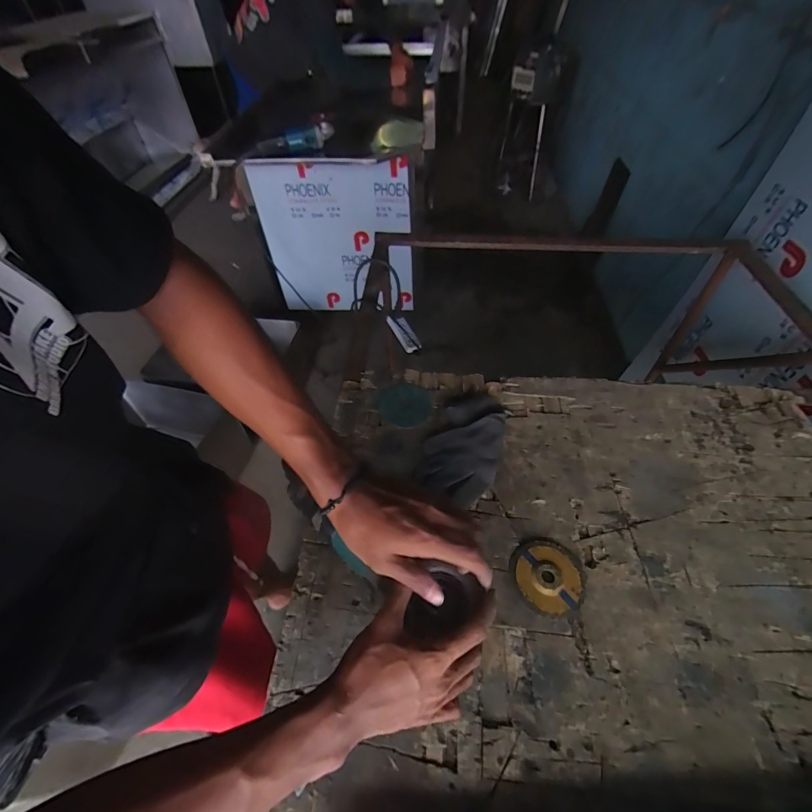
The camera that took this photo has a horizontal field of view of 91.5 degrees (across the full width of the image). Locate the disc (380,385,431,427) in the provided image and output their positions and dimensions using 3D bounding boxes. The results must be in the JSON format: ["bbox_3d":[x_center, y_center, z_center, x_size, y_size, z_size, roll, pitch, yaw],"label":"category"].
[{"bbox_3d":[0.000,-0.003,0.669,0.081,0.007,0.092,-20,52,-15],"label":"disc"}]

